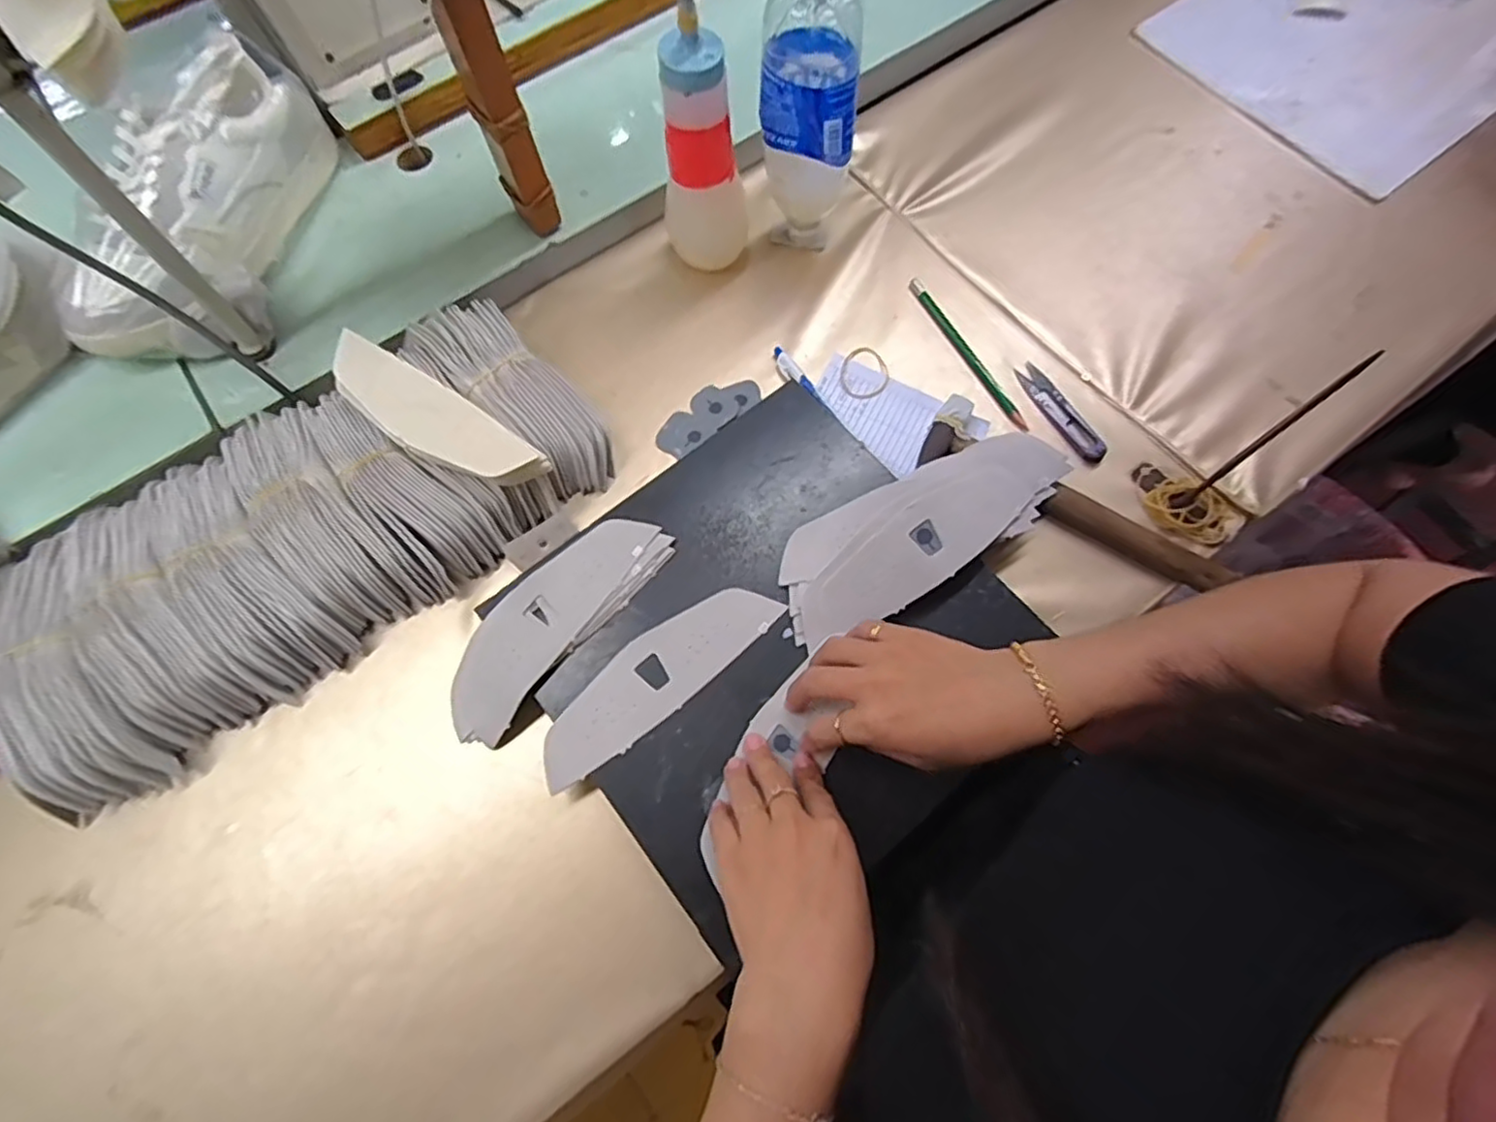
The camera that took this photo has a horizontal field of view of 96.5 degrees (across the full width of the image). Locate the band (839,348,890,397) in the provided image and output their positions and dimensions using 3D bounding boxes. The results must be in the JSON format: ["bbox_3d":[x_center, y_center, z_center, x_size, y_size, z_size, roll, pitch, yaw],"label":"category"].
[{"bbox_3d":[0.098,-0.158,0.559,0.041,0.005,0.047,5,71,2],"label":"band"}]

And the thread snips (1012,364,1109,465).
[{"bbox_3d":[0.255,-0.123,0.543,0.024,0.013,0.100,-28,73,-9],"label":"thread snips"}]

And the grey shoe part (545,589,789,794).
[{"bbox_3d":[-0.063,0.078,0.457,0.183,0.004,0.054,-40,75,-12],"label":"grey shoe part"}]

